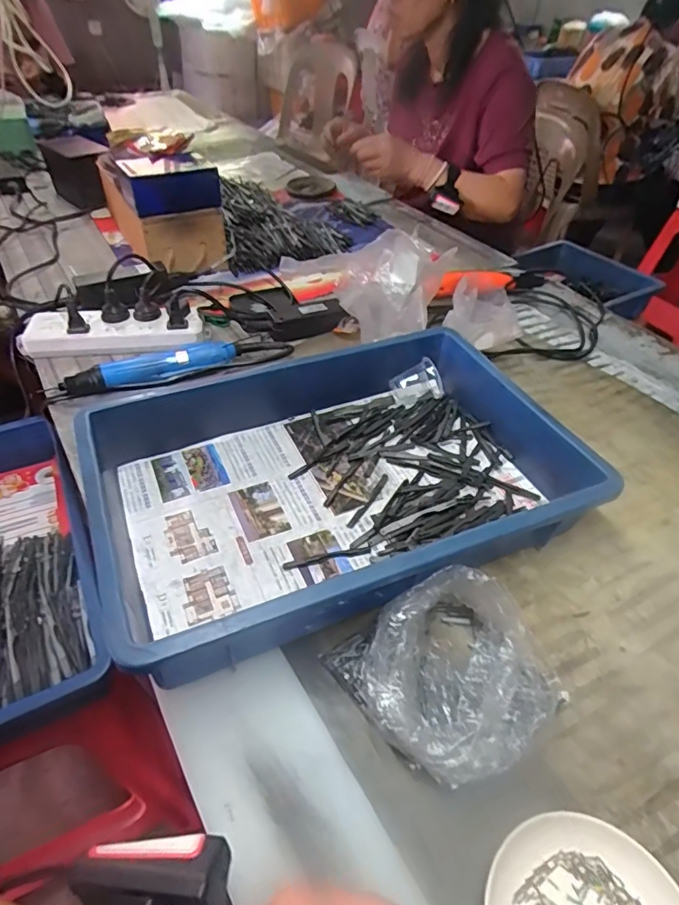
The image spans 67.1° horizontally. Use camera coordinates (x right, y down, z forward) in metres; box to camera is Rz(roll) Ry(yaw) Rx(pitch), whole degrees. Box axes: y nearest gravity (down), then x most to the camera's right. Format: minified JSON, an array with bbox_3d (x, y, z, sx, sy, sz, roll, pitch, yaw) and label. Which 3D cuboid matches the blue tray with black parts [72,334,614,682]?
[{"bbox_3d":[-0.001,0.014,0.489,0.430,0.082,0.298,-19,48,-20],"label":"blue tray with black parts"}]

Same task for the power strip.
[{"bbox_3d":[-0.308,-0.163,0.689,0.235,0.025,0.071,-2,44,-5],"label":"power strip"}]

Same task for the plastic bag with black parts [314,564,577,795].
[{"bbox_3d":[0.082,0.159,0.373,0.139,0.059,0.130,-22,49,-23],"label":"plastic bag with black parts"}]

